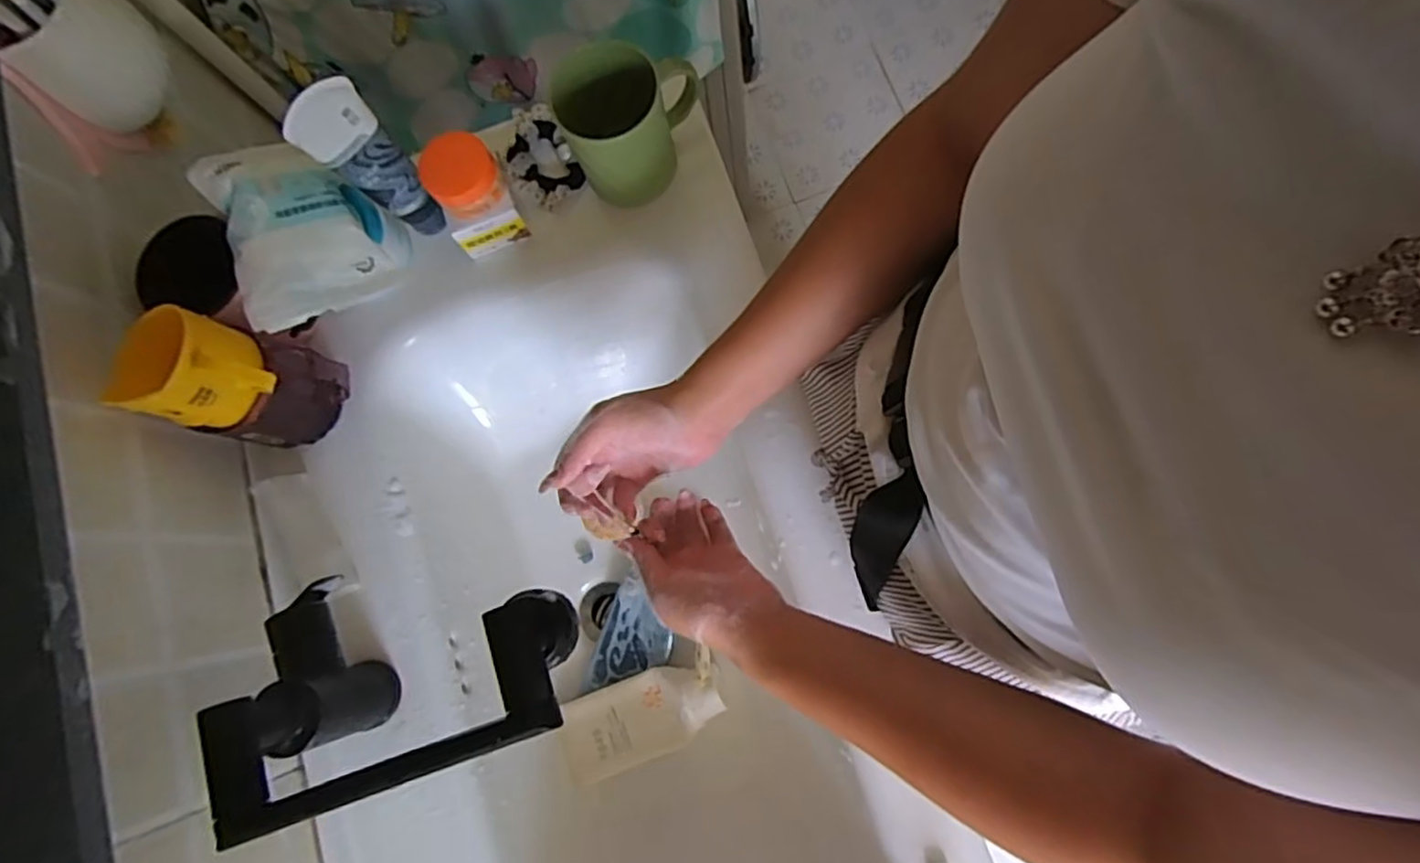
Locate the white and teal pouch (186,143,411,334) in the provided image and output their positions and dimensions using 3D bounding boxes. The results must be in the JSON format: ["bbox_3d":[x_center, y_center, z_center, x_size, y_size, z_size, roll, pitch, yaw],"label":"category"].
[{"bbox_3d":[-0.311,-0.151,0.546,0.101,0.097,0.148,-26,78,1],"label":"white and teal pouch"}]

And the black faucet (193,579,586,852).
[{"bbox_3d":[-0.189,0.150,0.453,0.225,0.165,0.134,-15,78,3],"label":"black faucet"}]

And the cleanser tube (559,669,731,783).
[{"bbox_3d":[-0.065,0.264,0.626,0.152,0.030,0.072,-20,78,2],"label":"cleanser tube"}]

